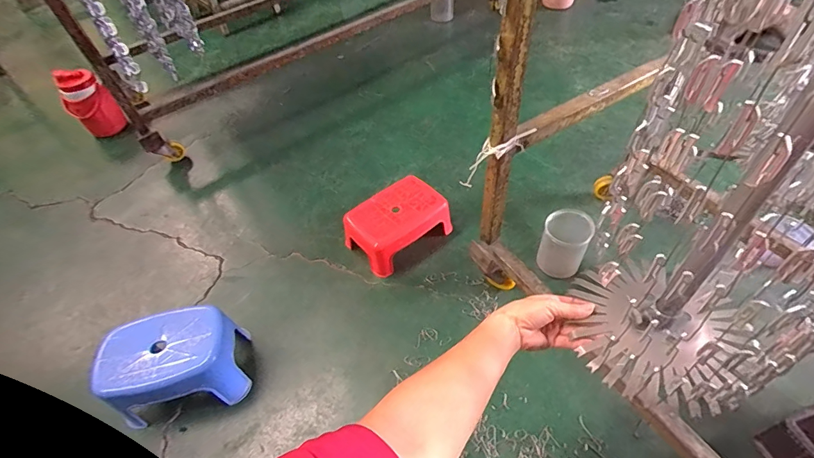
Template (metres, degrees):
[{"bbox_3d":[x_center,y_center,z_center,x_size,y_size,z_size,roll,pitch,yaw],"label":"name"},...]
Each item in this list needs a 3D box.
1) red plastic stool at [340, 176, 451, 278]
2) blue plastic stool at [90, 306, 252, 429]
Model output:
[{"bbox_3d":[-0.025,-0.012,1.062,0.240,0.103,0.165,-34,56,-21],"label":"red plastic stool"},{"bbox_3d":[-0.449,0.269,0.828,0.245,0.140,0.165,-12,50,-7],"label":"blue plastic stool"}]

